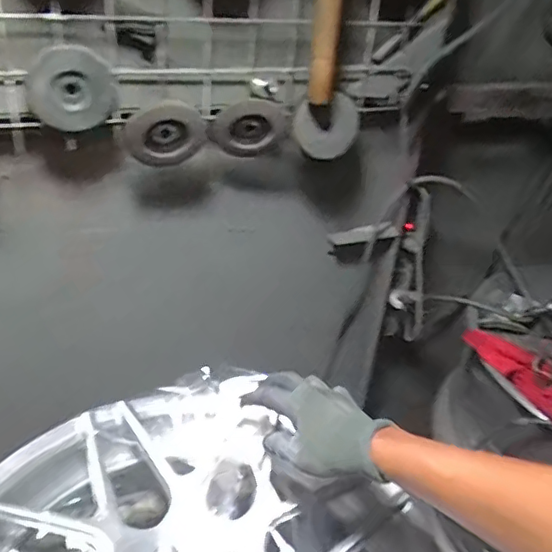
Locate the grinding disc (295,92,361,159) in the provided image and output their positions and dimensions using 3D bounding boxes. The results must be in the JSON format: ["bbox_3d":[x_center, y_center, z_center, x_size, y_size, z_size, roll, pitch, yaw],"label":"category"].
[{"bbox_3d":[0.069,-0.198,0.745,0.087,0.080,0.027,-18,31,-1],"label":"grinding disc"}]

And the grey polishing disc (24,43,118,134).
[{"bbox_3d":[-0.216,-0.200,0.607,0.090,0.081,0.012,-8,35,-21],"label":"grey polishing disc"}]

